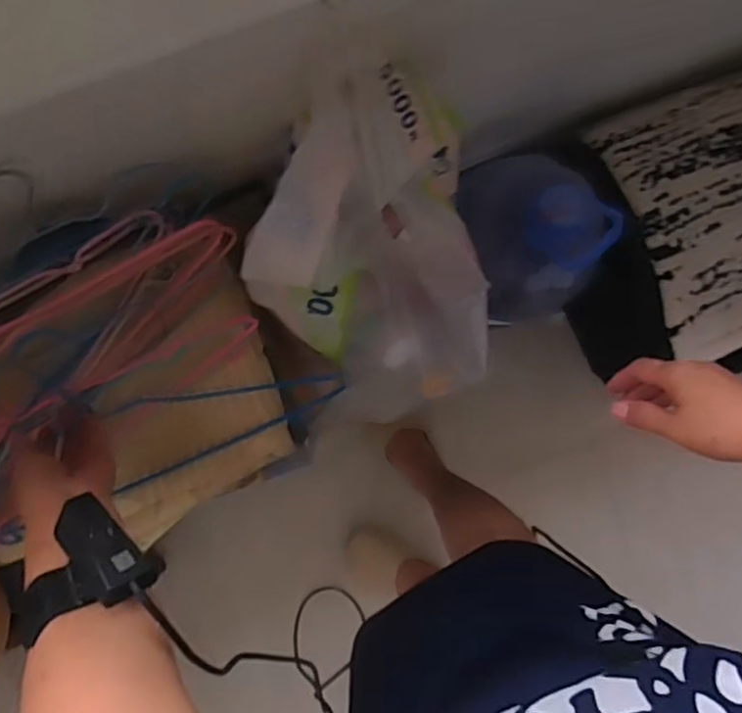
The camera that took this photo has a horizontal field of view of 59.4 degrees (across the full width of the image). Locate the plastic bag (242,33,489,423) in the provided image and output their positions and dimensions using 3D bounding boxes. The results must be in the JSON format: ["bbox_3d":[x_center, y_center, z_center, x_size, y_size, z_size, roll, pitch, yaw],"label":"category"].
[{"bbox_3d":[0.004,-0.081,0.587,0.210,0.250,0.273,-7,88,-3],"label":"plastic bag"}]

